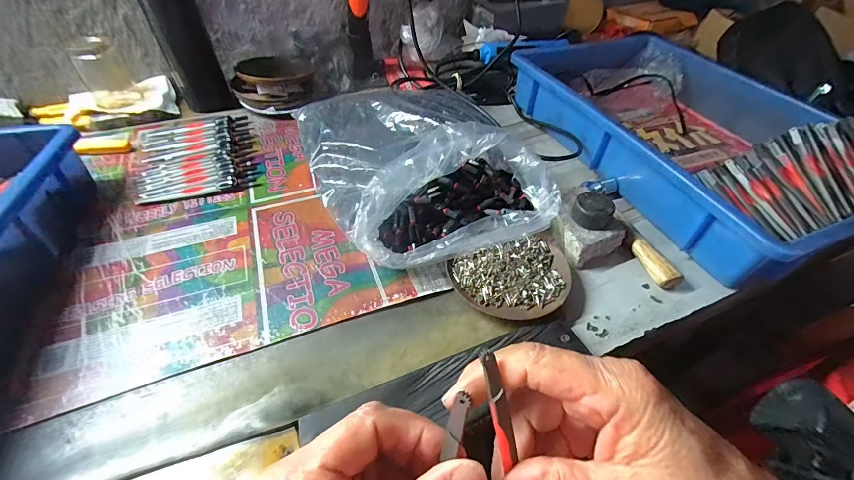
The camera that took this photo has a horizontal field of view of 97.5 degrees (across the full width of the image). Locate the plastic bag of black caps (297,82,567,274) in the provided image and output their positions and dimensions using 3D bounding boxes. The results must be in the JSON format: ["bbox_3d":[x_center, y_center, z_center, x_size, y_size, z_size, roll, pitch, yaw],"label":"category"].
[{"bbox_3d":[-0.012,-0.101,0.444,0.239,0.076,0.288,-14,48,-15],"label":"plastic bag of black caps"}]

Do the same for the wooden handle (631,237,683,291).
[{"bbox_3d":[0.227,0.023,0.376,0.021,0.020,0.054,-16,49,-17],"label":"wooden handle"}]

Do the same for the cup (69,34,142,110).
[{"bbox_3d":[-0.447,-0.232,0.518,0.053,0.079,0.057,-28,53,-26],"label":"cup"}]

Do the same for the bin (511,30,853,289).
[{"bbox_3d":[0.335,-0.158,0.509,0.298,0.080,0.462,-16,49,-16],"label":"bin"}]

